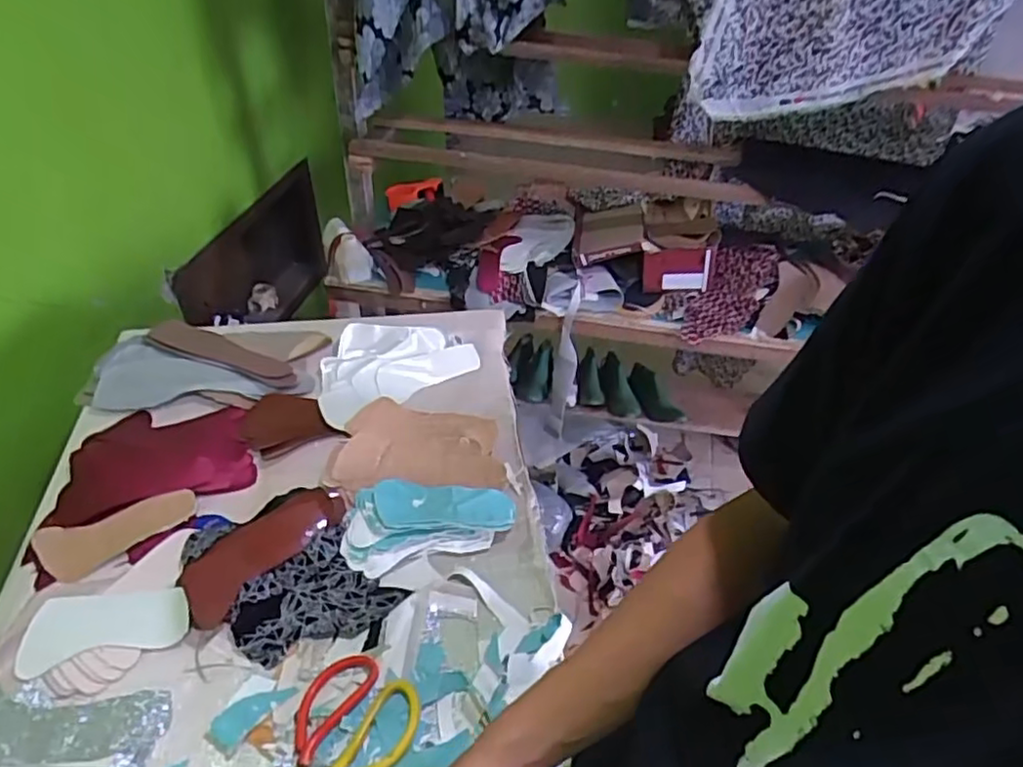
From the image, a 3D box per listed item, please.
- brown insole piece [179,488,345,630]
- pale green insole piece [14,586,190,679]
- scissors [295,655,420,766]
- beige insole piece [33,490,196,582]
[{"bbox_3d":[-0.284,0.186,0.750,0.064,0.032,0.188,29,48,28],"label":"brown insole piece"},{"bbox_3d":[-0.416,0.247,0.677,0.153,0.011,0.067,-9,66,-15],"label":"pale green insole piece"},{"bbox_3d":[-0.171,0.351,0.597,0.107,0.008,0.204,19,44,19],"label":"scissors"},{"bbox_3d":[-0.460,0.176,0.772,0.165,0.008,0.066,-15,70,-23],"label":"beige insole piece"}]

